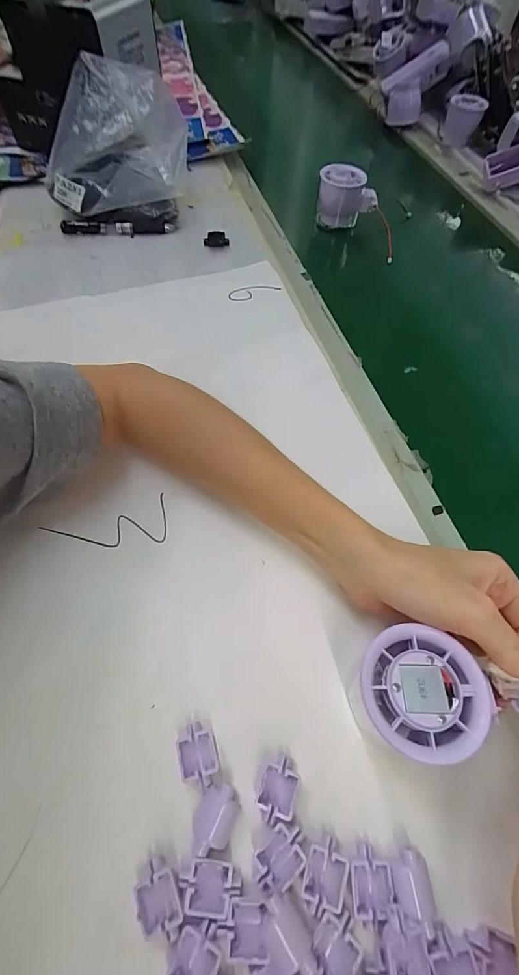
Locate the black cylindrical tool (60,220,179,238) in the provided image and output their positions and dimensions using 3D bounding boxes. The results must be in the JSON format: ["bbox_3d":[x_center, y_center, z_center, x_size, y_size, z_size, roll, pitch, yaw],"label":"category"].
[{"bbox_3d":[-0.171,-0.318,0.455,0.138,0.014,0.016,-4,62,-5],"label":"black cylindrical tool"}]

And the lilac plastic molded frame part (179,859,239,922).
[{"bbox_3d":[-0.023,0.190,0.177,0.027,0.008,0.020,11,61,3],"label":"lilac plastic molded frame part"}]

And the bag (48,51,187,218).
[{"bbox_3d":[-0.165,-0.402,0.430,0.153,0.099,0.112,-1,61,-3],"label":"bag"}]

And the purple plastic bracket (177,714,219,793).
[{"bbox_3d":[-0.034,0.146,0.204,0.020,0.011,0.033,-15,63,-11],"label":"purple plastic bracket"}]

